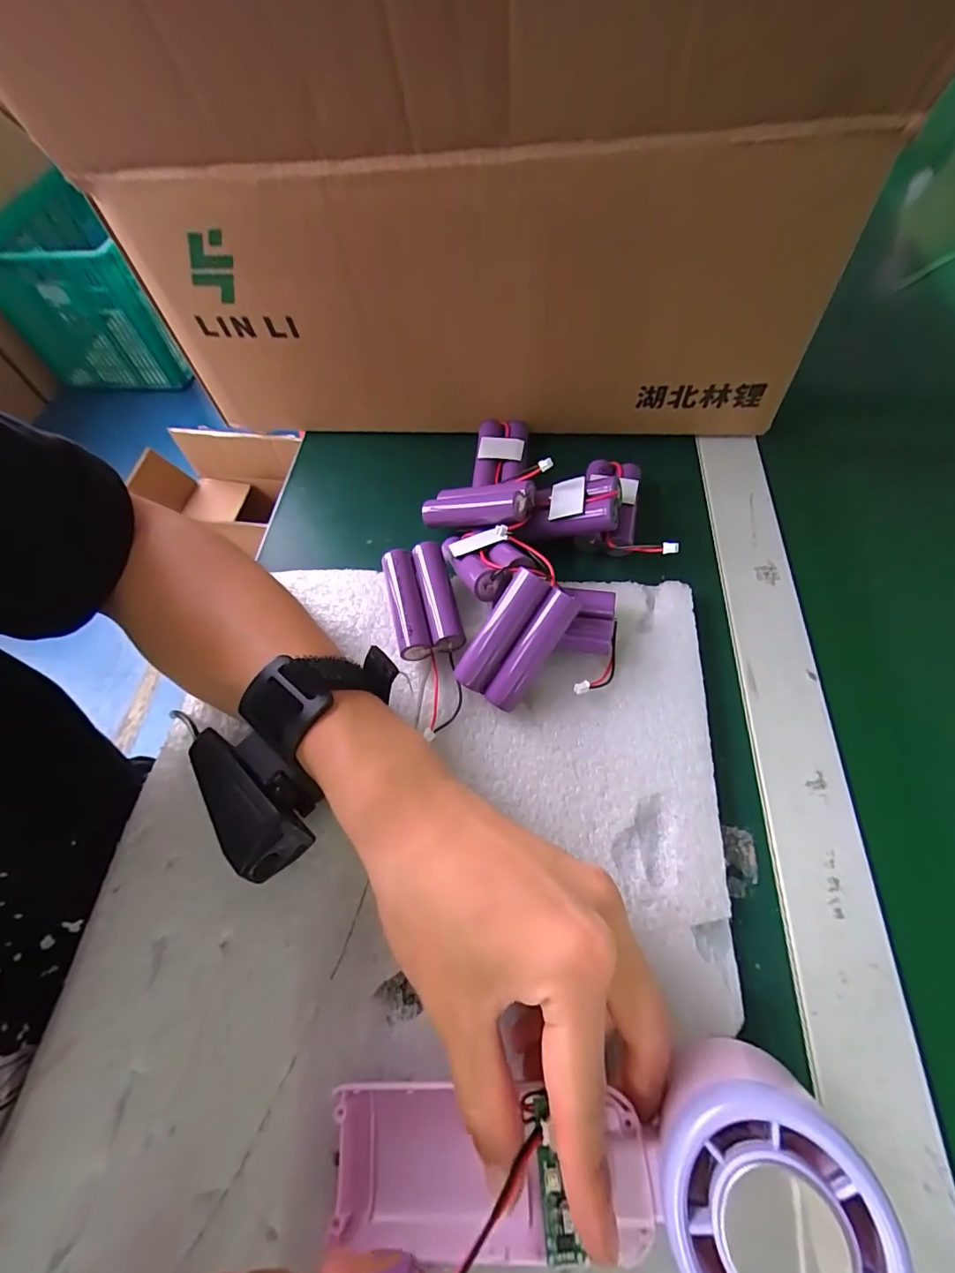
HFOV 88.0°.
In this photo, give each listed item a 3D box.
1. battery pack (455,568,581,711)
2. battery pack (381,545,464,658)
[{"bbox_3d":[0.019,0.001,0.253,0.038,0.016,0.066,34,101,8],"label":"battery pack"},{"bbox_3d":[-0.031,-0.021,0.282,0.035,0.023,0.066,-14,59,-4],"label":"battery pack"}]

